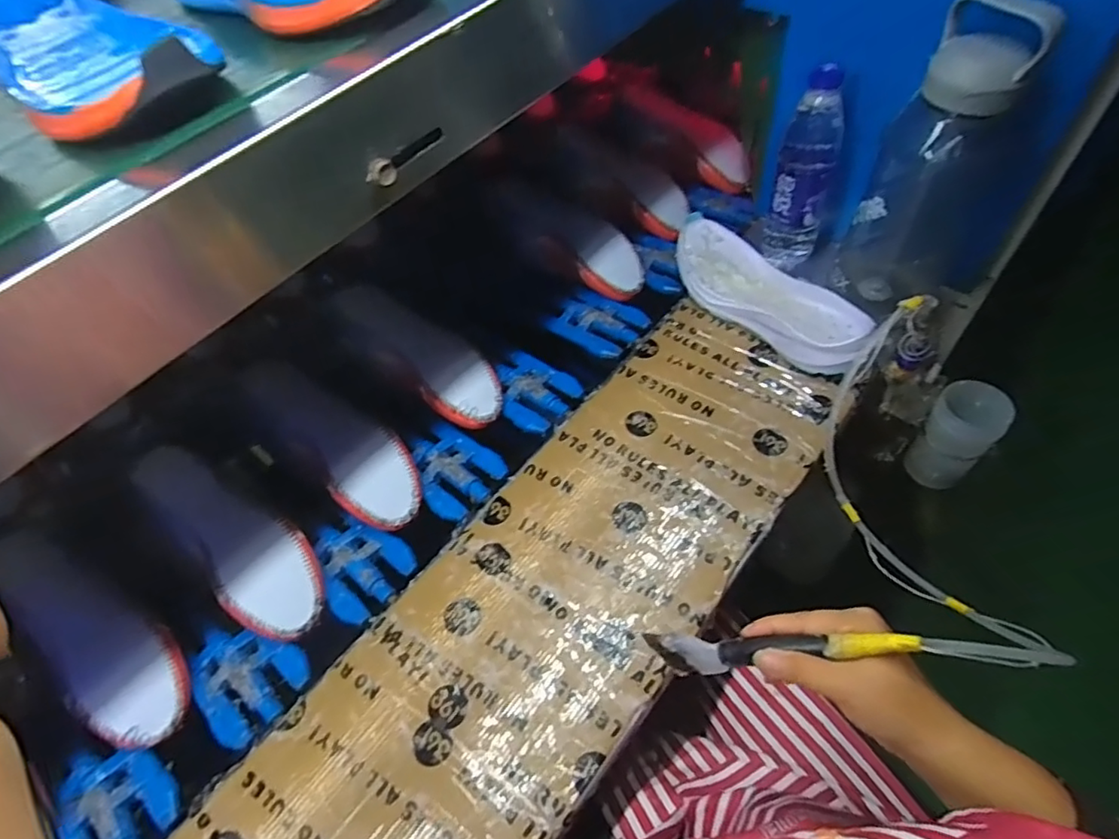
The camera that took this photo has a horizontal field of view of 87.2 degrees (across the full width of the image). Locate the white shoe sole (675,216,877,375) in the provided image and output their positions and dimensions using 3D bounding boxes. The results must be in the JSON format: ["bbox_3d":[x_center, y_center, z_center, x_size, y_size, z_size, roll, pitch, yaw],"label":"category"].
[{"bbox_3d":[0.246,-0.153,0.703,0.108,0.052,0.278,-34,60,-16],"label":"white shoe sole"}]

